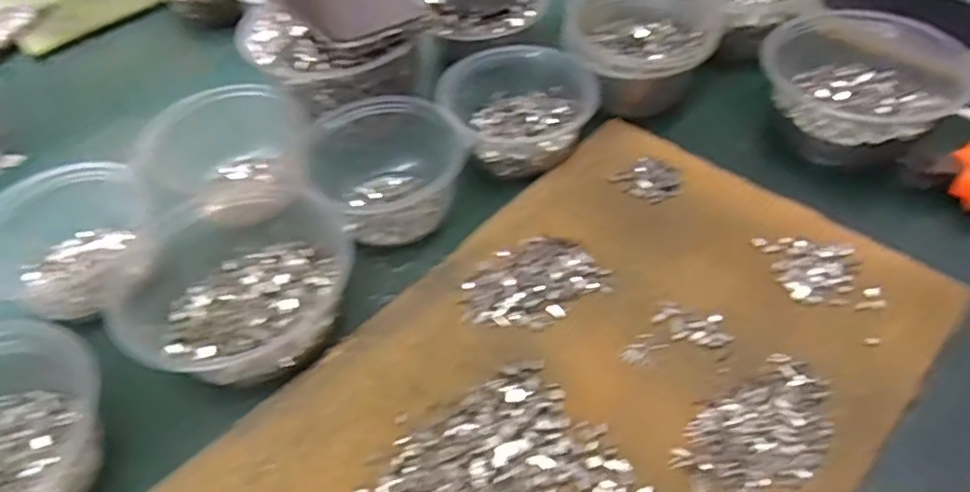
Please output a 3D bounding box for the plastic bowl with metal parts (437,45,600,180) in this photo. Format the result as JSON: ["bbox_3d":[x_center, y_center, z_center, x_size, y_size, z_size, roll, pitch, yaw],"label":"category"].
[{"bbox_3d":[0.024,-0.105,0.514,0.114,0.049,0.106,-1,49,2],"label":"plastic bowl with metal parts"}]

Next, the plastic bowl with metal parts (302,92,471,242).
[{"bbox_3d":[-0.082,-0.065,0.495,0.106,0.061,0.133,-30,55,-21],"label":"plastic bowl with metal parts"}]

